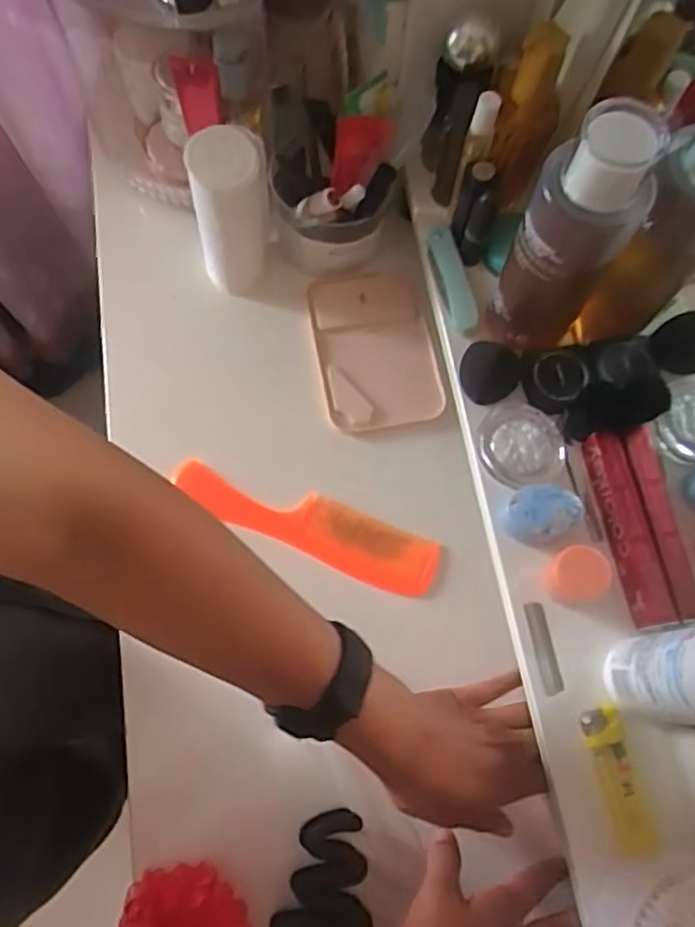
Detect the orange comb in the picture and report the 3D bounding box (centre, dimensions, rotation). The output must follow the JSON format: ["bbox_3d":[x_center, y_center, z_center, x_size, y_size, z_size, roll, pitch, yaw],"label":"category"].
[{"bbox_3d":[-0.031,0.048,0.518,0.207,0.008,0.047,21,71,5],"label":"orange comb"}]

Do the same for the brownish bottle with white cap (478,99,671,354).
[{"bbox_3d":[0.139,-0.140,0.425,0.066,0.175,0.062,33,73,9],"label":"brownish bottle with white cap"}]

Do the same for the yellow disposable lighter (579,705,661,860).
[{"bbox_3d":[0.166,0.194,0.403,0.023,0.012,0.084,-12,71,-6],"label":"yellow disposable lighter"}]

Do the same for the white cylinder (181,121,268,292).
[{"bbox_3d":[-0.091,-0.197,0.527,0.061,0.138,0.056,-14,72,-7],"label":"white cylinder"}]

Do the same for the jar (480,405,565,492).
[{"bbox_3d":[0.125,-0.010,0.472,0.053,0.027,0.063,3,71,-1],"label":"jar"}]

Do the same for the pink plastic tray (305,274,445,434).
[{"bbox_3d":[0.024,-0.100,0.569,0.097,0.009,0.142,-9,71,-5],"label":"pink plastic tray"}]

